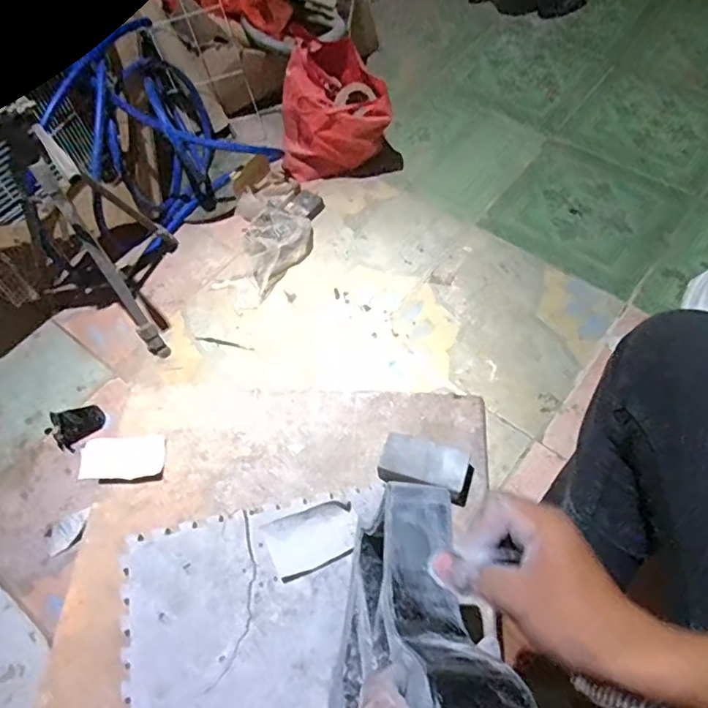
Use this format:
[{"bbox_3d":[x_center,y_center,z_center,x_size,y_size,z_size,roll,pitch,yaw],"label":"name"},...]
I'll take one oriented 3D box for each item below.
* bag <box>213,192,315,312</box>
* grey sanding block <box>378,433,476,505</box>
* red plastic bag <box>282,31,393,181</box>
[{"bbox_3d":[-0.232,-0.257,1.302,0.185,0.103,0.266,31,67,17],"label":"bag"},{"bbox_3d":[0.081,0.126,0.618,0.100,0.041,0.050,14,62,11],"label":"grey sanding block"},{"bbox_3d":[-0.045,-0.591,1.381,0.266,0.280,0.173,3,62,4],"label":"red plastic bag"}]

